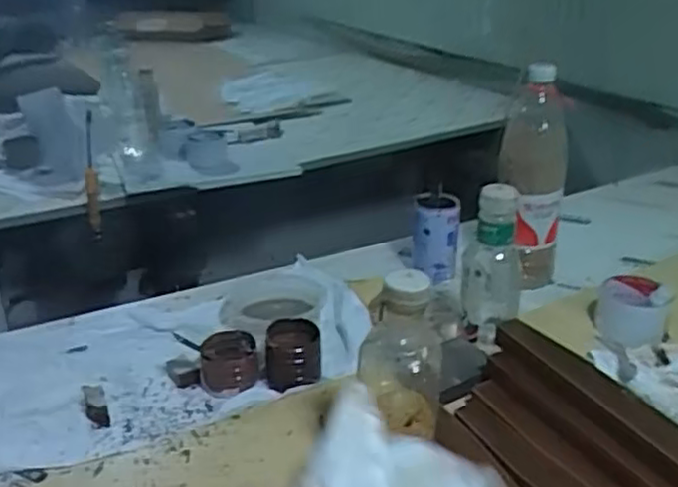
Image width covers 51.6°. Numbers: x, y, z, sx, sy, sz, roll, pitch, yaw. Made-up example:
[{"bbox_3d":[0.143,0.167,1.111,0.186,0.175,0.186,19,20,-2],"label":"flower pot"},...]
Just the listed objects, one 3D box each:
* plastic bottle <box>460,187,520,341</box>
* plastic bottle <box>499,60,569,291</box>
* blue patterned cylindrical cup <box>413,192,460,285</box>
[{"bbox_3d":[0.174,0.027,0.791,0.057,0.183,0.054,9,27,19],"label":"plastic bottle"},{"bbox_3d":[0.268,-0.090,0.972,0.087,0.299,0.107,6,27,14],"label":"plastic bottle"},{"bbox_3d":[0.137,-0.008,1.005,0.065,0.121,0.076,4,26,10],"label":"blue patterned cylindrical cup"}]

